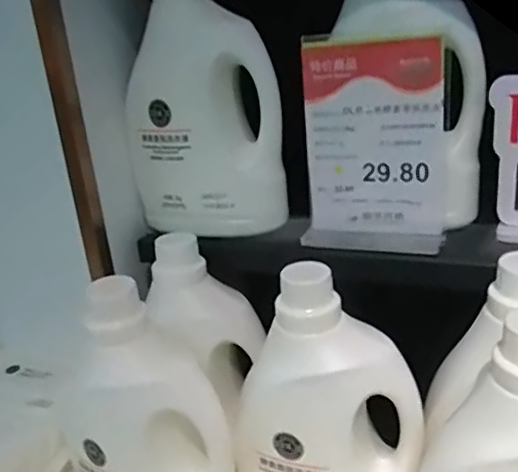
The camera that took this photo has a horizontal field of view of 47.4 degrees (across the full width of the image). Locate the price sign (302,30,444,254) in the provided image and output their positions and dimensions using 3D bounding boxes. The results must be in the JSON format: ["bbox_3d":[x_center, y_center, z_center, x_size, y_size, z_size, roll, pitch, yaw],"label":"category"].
[{"bbox_3d":[0.122,-0.092,0.628,0.144,0.222,0.014,5,23,22],"label":"price sign"}]

